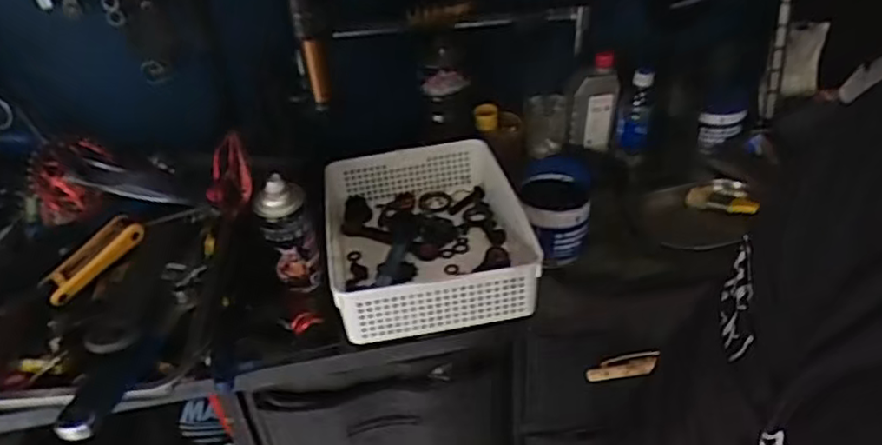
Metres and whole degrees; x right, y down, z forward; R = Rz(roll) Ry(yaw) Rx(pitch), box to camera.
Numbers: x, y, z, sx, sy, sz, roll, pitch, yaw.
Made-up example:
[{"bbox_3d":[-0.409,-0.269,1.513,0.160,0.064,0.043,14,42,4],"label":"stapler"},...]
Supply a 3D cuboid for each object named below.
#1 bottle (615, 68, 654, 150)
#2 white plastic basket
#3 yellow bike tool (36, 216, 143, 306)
[{"bbox_3d":[0.309,-0.176,1.051,0.046,0.134,0.040,1,36,5],"label":"bottle"},{"bbox_3d":[-0.019,0.013,0.890,0.256,0.082,0.324,-8,36,-7],"label":"white plastic basket"},{"bbox_3d":[-0.422,0.042,0.802,0.038,0.027,0.127,21,56,31],"label":"yellow bike tool"}]

